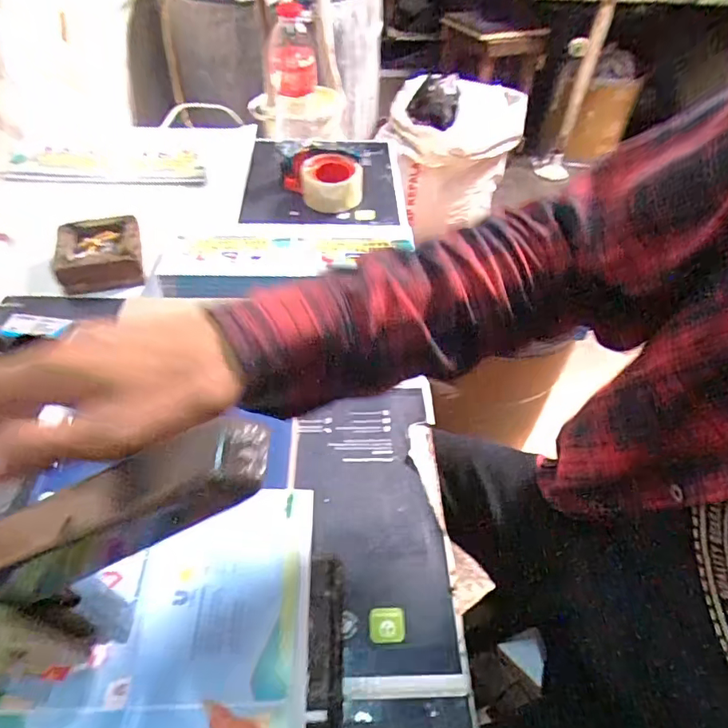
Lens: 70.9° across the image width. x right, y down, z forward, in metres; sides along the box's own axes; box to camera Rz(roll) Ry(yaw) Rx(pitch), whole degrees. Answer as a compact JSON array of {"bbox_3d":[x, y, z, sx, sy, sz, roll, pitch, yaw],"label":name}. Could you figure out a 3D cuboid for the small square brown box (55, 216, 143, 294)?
[{"bbox_3d":[-0.324,-0.139,0.631,0.097,0.044,0.099,-12,50,-13],"label":"small square brown box"}]

